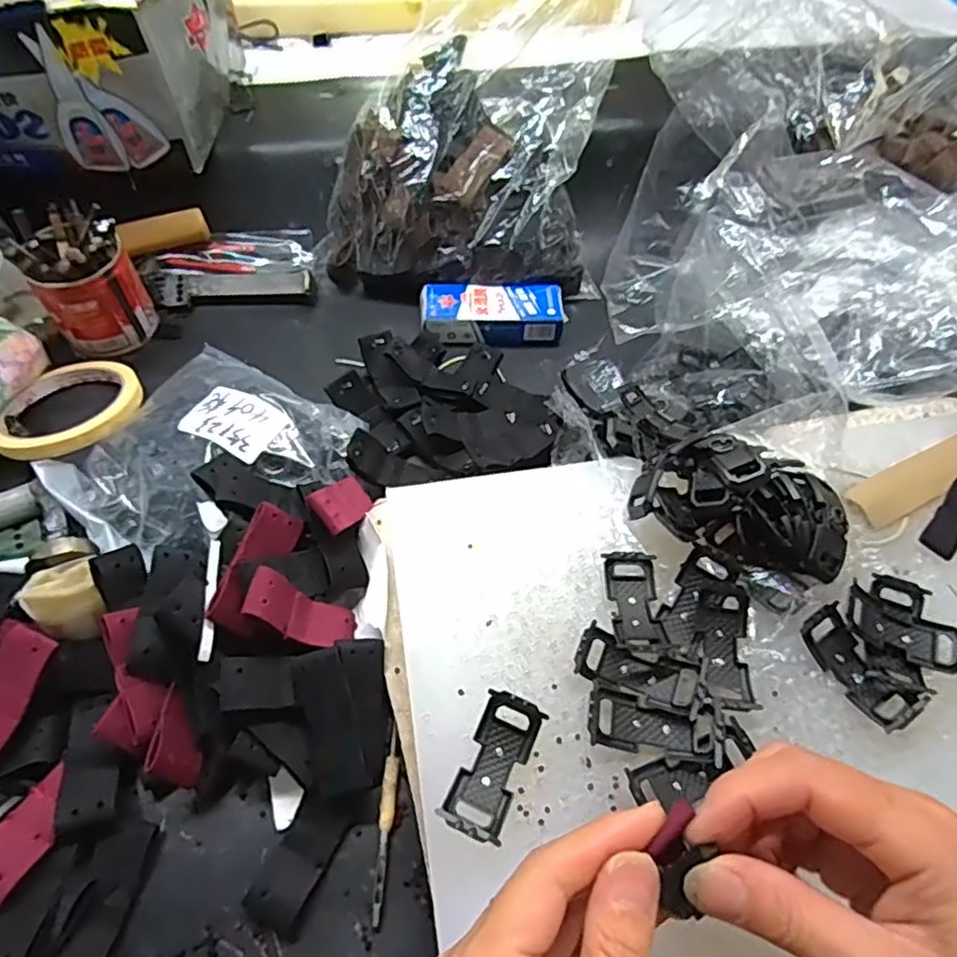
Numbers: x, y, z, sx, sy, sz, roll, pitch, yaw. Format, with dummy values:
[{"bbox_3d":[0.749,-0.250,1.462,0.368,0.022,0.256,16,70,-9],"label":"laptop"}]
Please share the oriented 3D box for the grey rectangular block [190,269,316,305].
[{"bbox_3d":[-0.176,-0.150,0.510,0.092,0.017,0.021,-5,62,-7],"label":"grey rectangular block"}]

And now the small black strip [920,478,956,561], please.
[{"bbox_3d":[0.263,0.021,0.360,0.018,0.009,0.057,39,64,21],"label":"small black strip"}]

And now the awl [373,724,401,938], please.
[{"bbox_3d":[-0.044,0.163,0.310,0.008,0.004,0.085,3,57,0],"label":"awl"}]

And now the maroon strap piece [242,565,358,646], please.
[{"bbox_3d":[-0.089,0.068,0.330,0.014,0.063,0.027,-13,55,33],"label":"maroon strap piece"}]

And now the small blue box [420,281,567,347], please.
[{"bbox_3d":[0.011,-0.127,0.496,0.105,0.021,0.047,1,57,-1],"label":"small blue box"}]

